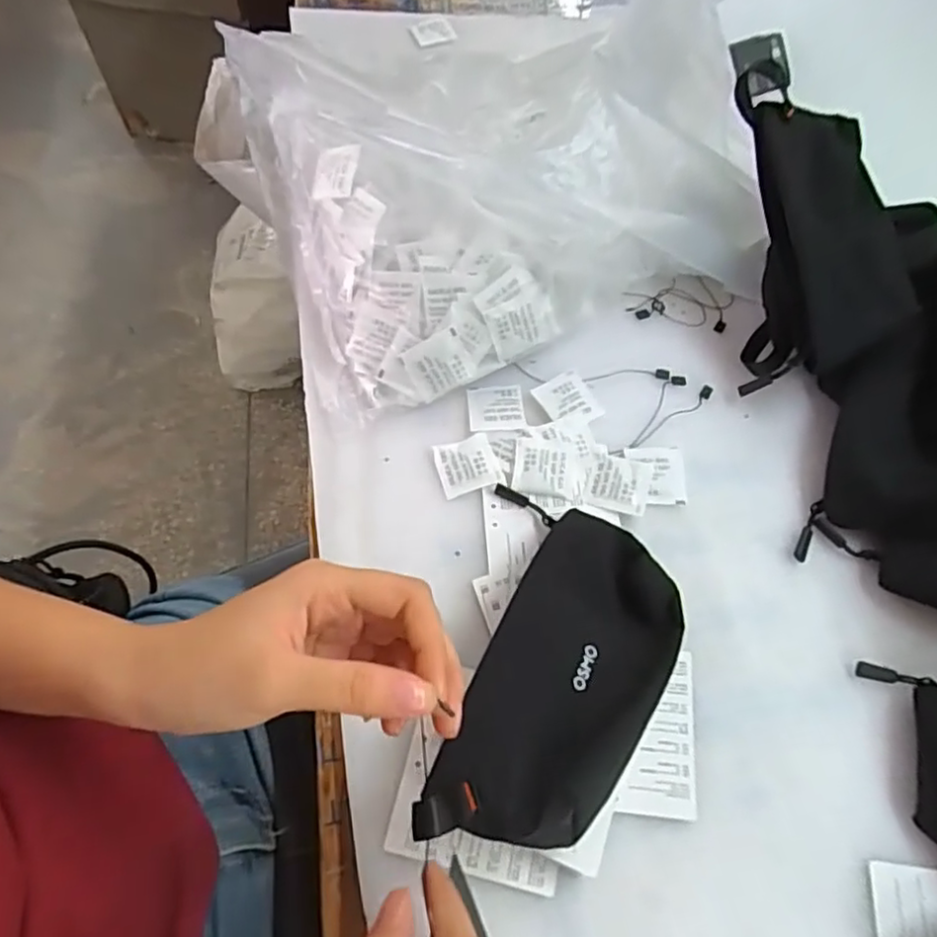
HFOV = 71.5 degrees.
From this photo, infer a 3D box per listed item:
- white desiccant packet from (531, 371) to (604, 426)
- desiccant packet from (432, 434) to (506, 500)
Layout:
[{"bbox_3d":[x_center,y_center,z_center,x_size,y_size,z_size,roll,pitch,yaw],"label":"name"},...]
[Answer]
[{"bbox_3d":[0.072,-0.050,0.474,0.043,0.008,0.038,-24,67,-14],"label":"white desiccant packet"},{"bbox_3d":[-0.001,-0.002,0.443,0.040,0.004,0.039,-17,66,-11],"label":"desiccant packet"}]

